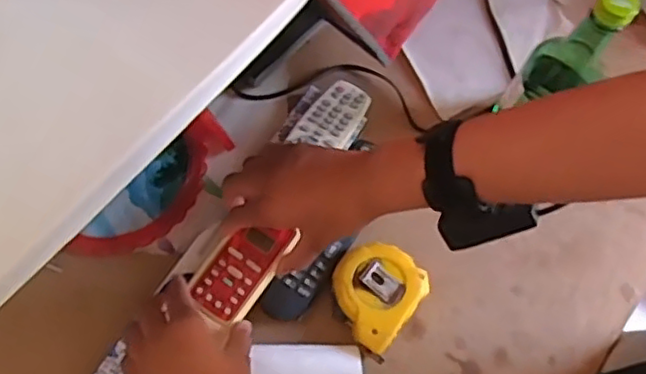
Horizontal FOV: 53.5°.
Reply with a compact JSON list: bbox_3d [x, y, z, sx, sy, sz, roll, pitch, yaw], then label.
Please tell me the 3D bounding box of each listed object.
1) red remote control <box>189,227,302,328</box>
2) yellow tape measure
[{"bbox_3d":[-0.068,0.068,0.544,0.049,0.013,0.090,34,73,9],"label":"red remote control"},{"bbox_3d":[0.043,0.094,0.561,0.074,0.035,0.087,38,73,10],"label":"yellow tape measure"}]

